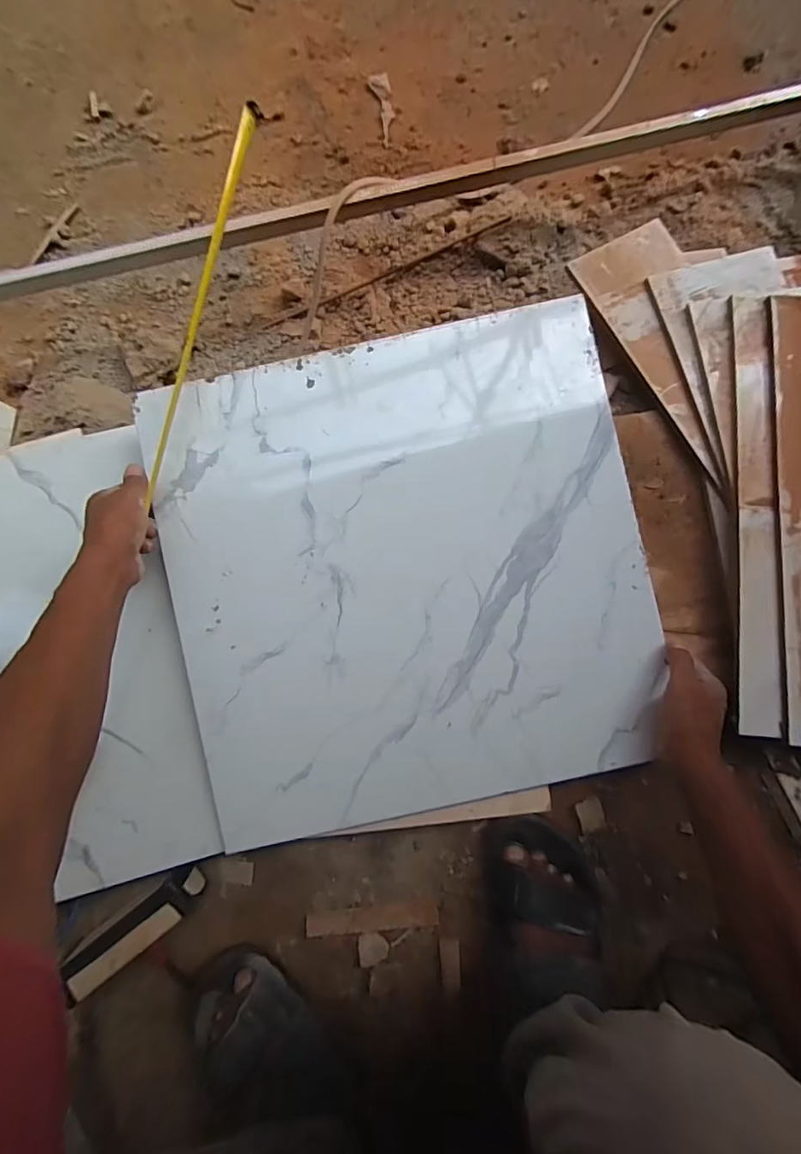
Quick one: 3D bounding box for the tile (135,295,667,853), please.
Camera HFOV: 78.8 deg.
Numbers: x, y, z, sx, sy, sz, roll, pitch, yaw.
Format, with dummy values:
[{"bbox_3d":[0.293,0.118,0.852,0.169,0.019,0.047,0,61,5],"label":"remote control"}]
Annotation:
[{"bbox_3d":[0.005,-0.006,0.515,0.485,0.014,0.485,-13,87,0],"label":"tile"}]

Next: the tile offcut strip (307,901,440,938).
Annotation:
[{"bbox_3d":[-0.031,0.376,0.534,0.143,0.008,0.025,-8,82,1],"label":"tile offcut strip"}]

